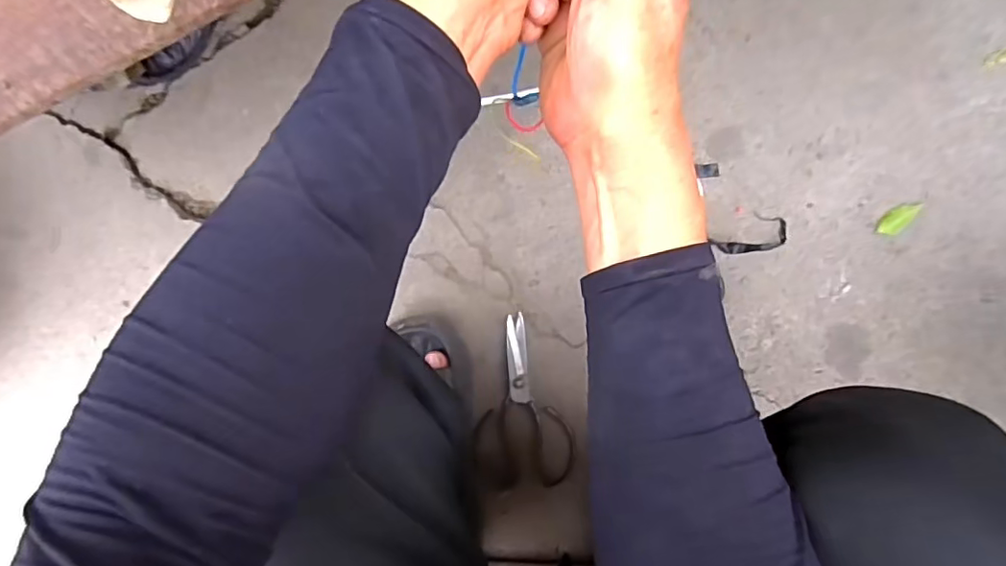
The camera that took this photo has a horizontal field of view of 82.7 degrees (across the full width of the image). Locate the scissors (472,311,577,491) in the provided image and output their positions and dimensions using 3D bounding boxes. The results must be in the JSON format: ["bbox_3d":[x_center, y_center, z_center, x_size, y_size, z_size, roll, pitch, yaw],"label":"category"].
[{"bbox_3d":[0.015,0.143,0.678,0.121,0.008,0.204,-9,91,5],"label":"scissors"}]

